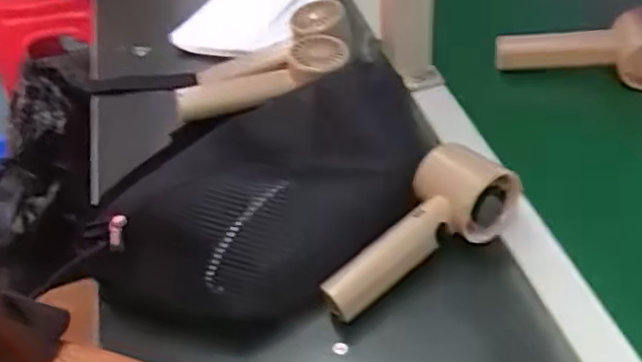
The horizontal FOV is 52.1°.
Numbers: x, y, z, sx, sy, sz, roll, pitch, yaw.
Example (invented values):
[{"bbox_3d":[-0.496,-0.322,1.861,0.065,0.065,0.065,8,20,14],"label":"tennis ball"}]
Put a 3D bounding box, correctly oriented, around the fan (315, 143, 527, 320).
[{"bbox_3d":[0.068,0.038,0.463,0.151,0.054,0.063,-37,52,-27],"label":"fan"}]

